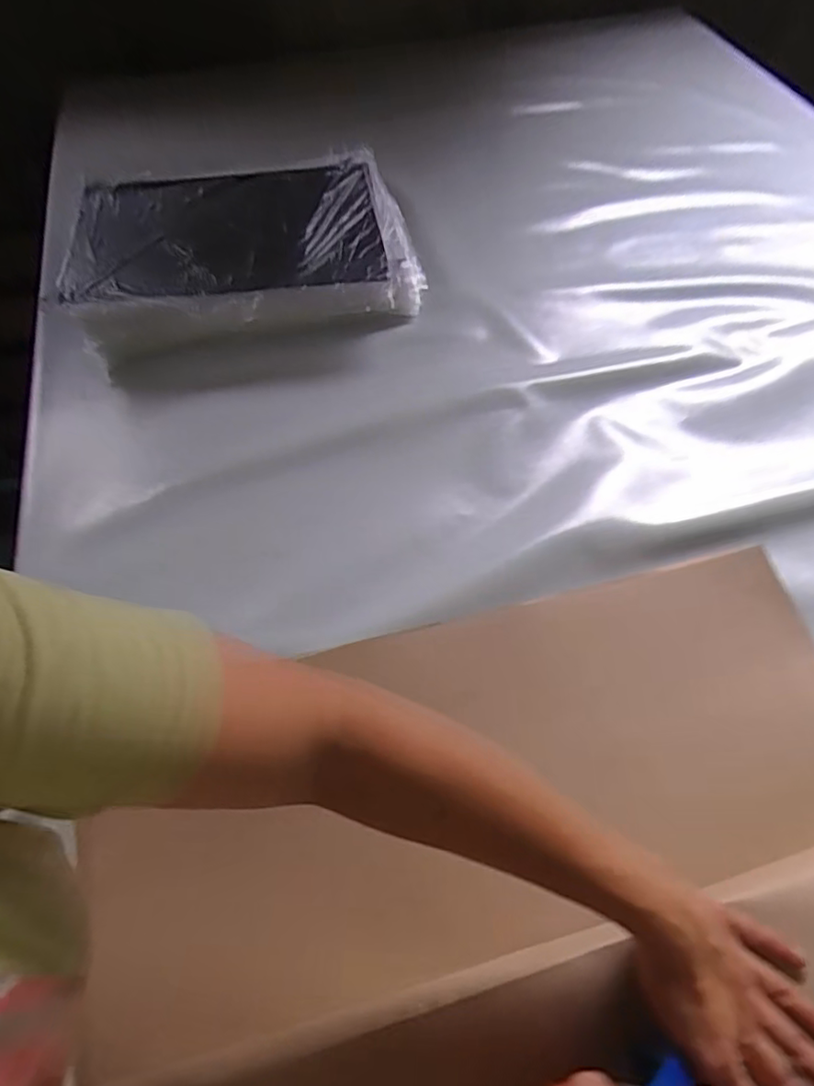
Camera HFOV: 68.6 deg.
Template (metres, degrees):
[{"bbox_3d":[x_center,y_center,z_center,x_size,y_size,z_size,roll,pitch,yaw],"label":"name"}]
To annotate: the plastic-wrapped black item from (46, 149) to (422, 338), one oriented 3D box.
[{"bbox_3d":[-0.200,-0.369,0.758,0.420,0.061,0.284,-5,64,-2],"label":"plastic-wrapped black item"}]

